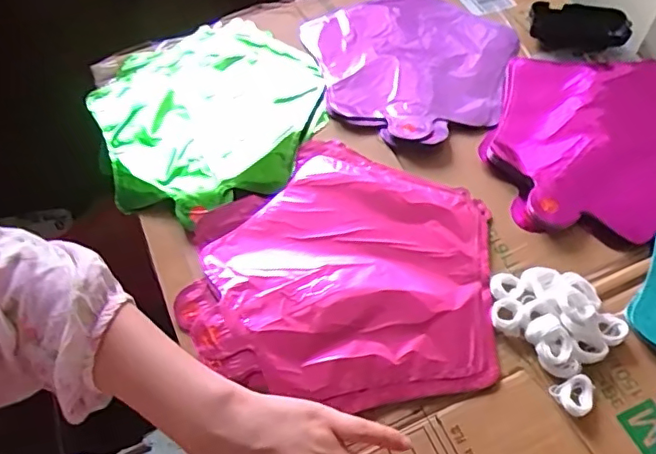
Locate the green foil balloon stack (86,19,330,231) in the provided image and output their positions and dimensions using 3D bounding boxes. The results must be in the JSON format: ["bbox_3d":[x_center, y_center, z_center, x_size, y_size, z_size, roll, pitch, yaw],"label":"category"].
[{"bbox_3d":[-0.122,-0.117,0.597,0.230,0.045,0.255,-25,60,-13],"label":"green foil balloon stack"}]

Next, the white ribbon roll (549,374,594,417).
[{"bbox_3d":[0.182,0.125,0.411,0.028,0.010,0.026,-1,57,2],"label":"white ribbon roll"}]

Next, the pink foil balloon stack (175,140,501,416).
[{"bbox_3d":[0.011,0.026,0.480,0.246,0.015,0.241,4,57,5],"label":"pink foil balloon stack"}]

